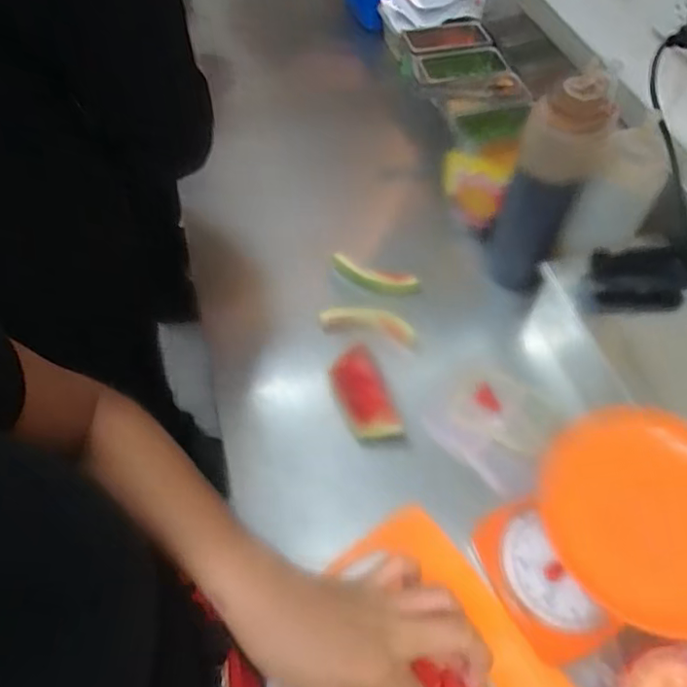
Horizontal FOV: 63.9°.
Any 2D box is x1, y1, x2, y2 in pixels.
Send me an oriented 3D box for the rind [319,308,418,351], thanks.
[{"bbox_3d":[0.033,-0.022,0.681,0.121,0.046,0.020,13,58,9],"label":"rind"}]

